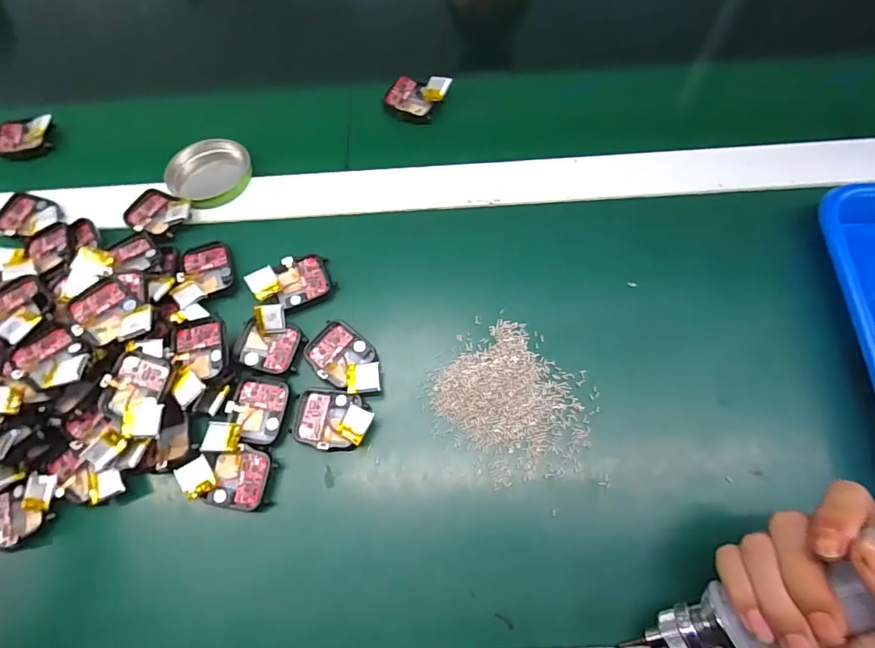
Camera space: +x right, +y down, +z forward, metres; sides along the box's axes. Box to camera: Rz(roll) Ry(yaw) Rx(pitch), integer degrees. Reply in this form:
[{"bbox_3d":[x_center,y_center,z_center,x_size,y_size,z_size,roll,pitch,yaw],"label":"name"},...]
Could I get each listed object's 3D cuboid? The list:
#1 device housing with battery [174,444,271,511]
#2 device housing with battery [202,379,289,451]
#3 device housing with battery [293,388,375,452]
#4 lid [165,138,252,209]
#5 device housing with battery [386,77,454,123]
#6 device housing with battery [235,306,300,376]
[{"bbox_3d":[-0.133,0.096,0.312,0.053,0.010,0.036,6,69,4],"label":"device housing with battery"},{"bbox_3d":[-0.123,0.060,0.326,0.044,0.016,0.049,5,69,4],"label":"device housing with battery"},{"bbox_3d":[-0.068,0.064,0.326,0.051,0.018,0.038,5,69,4],"label":"device housing with battery"},{"bbox_3d":[-0.185,-0.123,0.402,0.065,0.010,0.060,-1,69,1],"label":"lid"},{"bbox_3d":[-0.018,-0.194,0.422,0.051,0.022,0.037,25,72,11],"label":"device housing with battery"},{"bbox_3d":[-0.116,0.011,0.341,0.039,0.018,0.043,10,70,5],"label":"device housing with battery"}]

